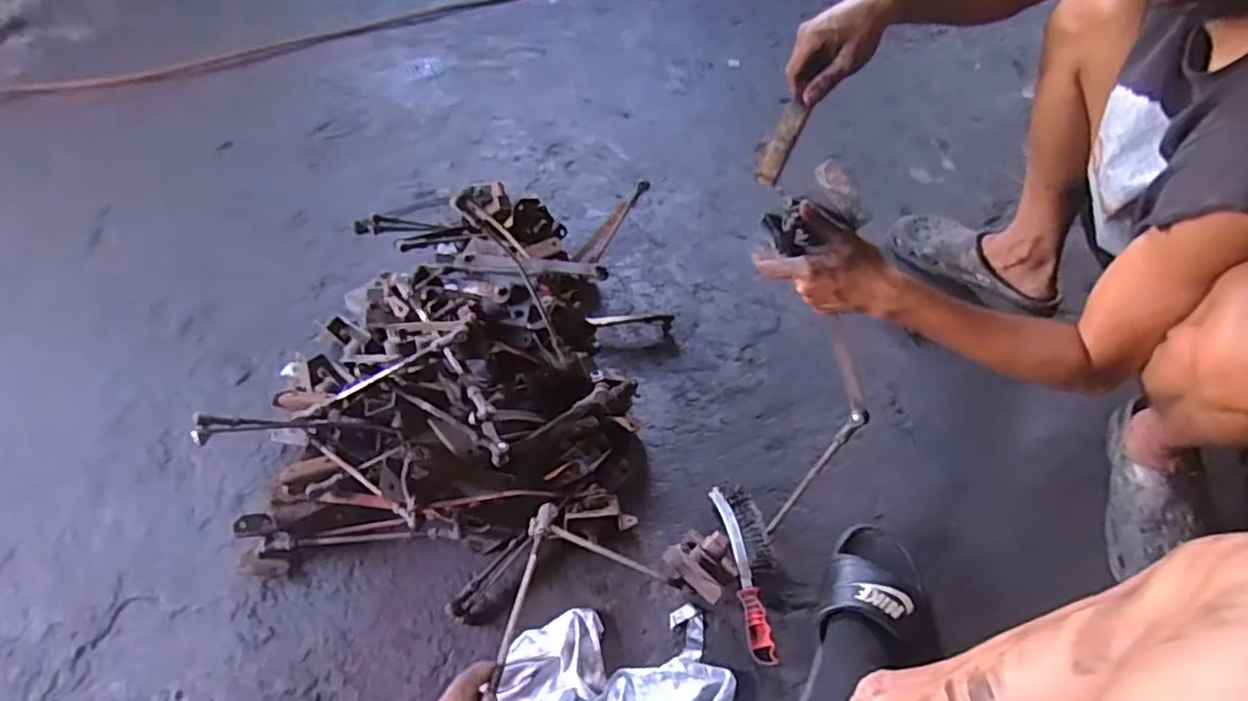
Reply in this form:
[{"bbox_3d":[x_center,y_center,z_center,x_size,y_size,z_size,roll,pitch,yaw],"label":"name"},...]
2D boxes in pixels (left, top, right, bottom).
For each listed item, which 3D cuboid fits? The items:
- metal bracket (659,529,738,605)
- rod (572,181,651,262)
[{"bbox_3d":[0.095,0.260,0.808,0.083,0.077,0.085,-3,52,4],"label":"metal bracket"},{"bbox_3d":[-0.019,-0.217,1.119,0.177,0.027,0.042,-49,58,7],"label":"rod"}]

